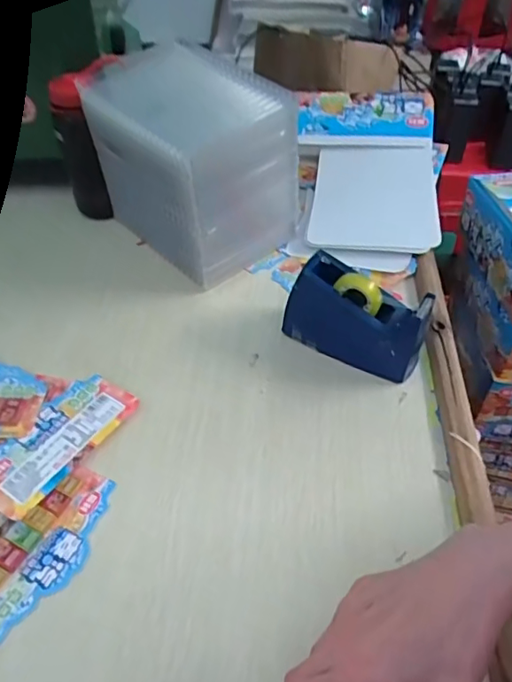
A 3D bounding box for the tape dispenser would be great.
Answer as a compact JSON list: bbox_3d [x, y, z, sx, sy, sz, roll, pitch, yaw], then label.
[{"bbox_3d":[0.097,-0.020,0.544,0.137,0.099,0.045,24,50,21],"label":"tape dispenser"}]

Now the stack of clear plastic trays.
[{"bbox_3d":[-0.084,-0.213,0.656,0.158,0.183,0.231,-34,56,-28],"label":"stack of clear plastic trays"}]

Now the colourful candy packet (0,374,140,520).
[{"bbox_3d":[-0.178,0.086,0.488,0.071,0.007,0.144,29,51,19],"label":"colourful candy packet"}]

